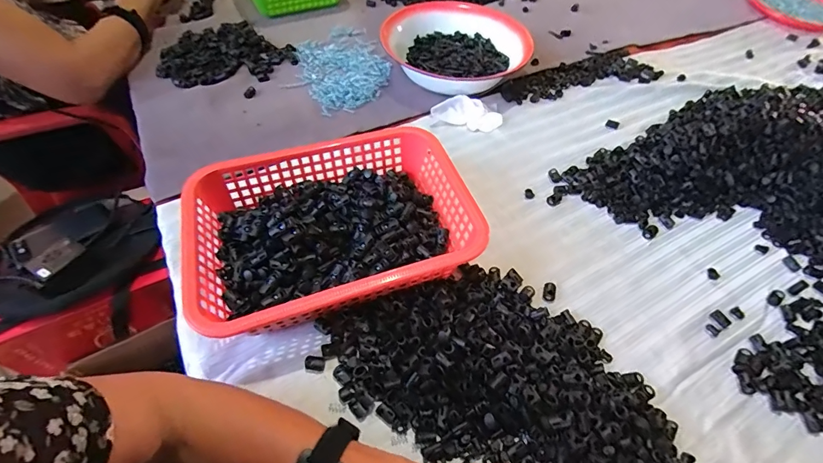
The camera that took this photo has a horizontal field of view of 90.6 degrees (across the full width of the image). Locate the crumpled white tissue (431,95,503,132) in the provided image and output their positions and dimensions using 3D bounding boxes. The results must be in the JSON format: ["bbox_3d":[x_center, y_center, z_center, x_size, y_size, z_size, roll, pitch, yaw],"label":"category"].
[{"bbox_3d":[0.090,-0.189,0.653,0.106,0.034,0.041,14,55,9],"label":"crumpled white tissue"}]

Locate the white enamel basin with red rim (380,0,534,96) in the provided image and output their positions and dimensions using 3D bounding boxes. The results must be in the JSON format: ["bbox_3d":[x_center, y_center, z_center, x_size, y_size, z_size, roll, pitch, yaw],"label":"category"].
[{"bbox_3d":[0.076,-0.326,0.729,0.243,0.076,0.215,-4,55,-4],"label":"white enamel basin with red rim"}]

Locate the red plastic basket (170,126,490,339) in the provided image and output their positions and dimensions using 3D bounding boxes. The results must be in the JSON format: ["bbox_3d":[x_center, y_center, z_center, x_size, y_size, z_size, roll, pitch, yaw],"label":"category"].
[{"bbox_3d":[-0.086,-0.005,0.467,0.299,0.078,0.217,-16,56,-12],"label":"red plastic basket"}]

